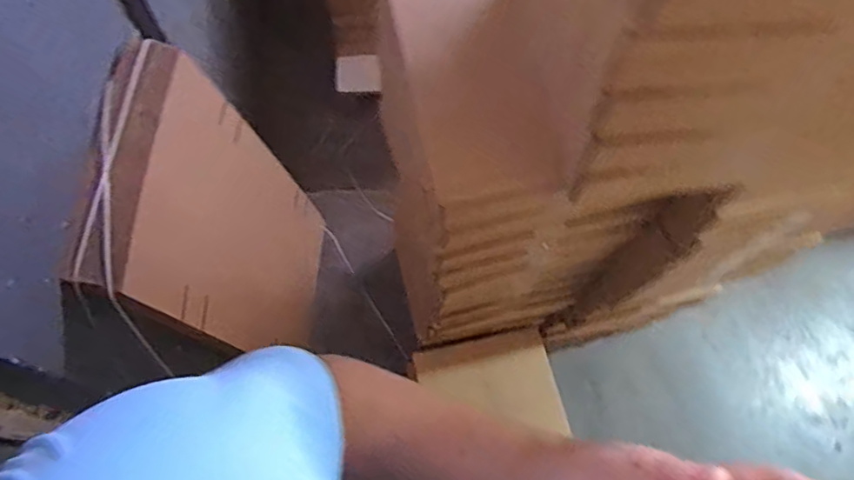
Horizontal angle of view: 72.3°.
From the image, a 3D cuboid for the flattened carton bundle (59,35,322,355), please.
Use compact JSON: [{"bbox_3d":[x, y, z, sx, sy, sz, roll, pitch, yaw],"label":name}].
[{"bbox_3d":[-0.387,-0.003,1.238,0.076,0.751,0.454,-6,67,13],"label":"flattened carton bundle"}]

